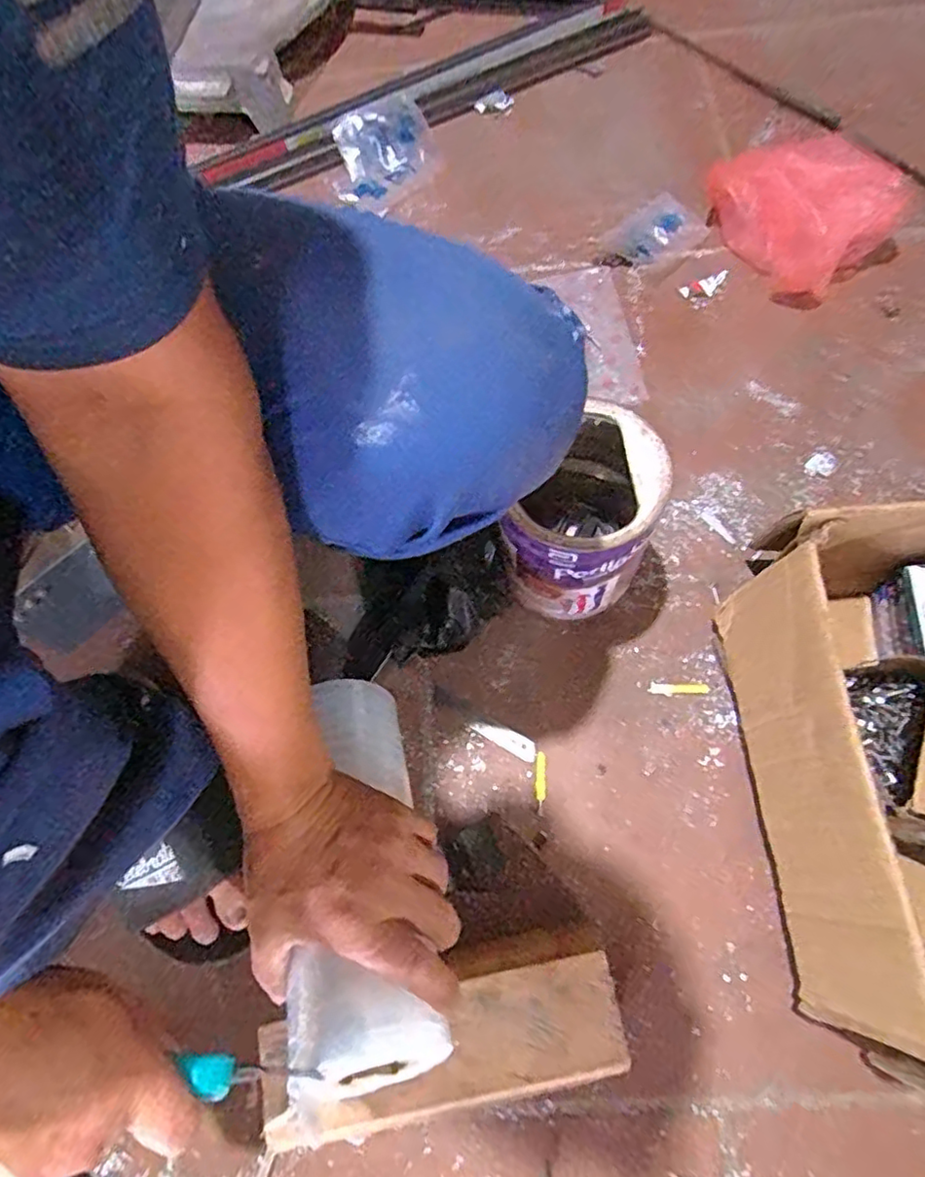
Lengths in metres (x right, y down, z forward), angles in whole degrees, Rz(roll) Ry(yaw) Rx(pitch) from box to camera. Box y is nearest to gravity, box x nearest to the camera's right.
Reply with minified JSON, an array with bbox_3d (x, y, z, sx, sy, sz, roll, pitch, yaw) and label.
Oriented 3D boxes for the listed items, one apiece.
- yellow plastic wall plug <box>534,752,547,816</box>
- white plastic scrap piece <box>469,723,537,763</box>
[{"bbox_3d":[0.067,0.165,0.529,0.009,0.004,0.050,3,69,3],"label":"yellow plastic wall plug"},{"bbox_3d":[0.036,0.133,0.550,0.061,0.004,0.017,25,72,11],"label":"white plastic scrap piece"}]

